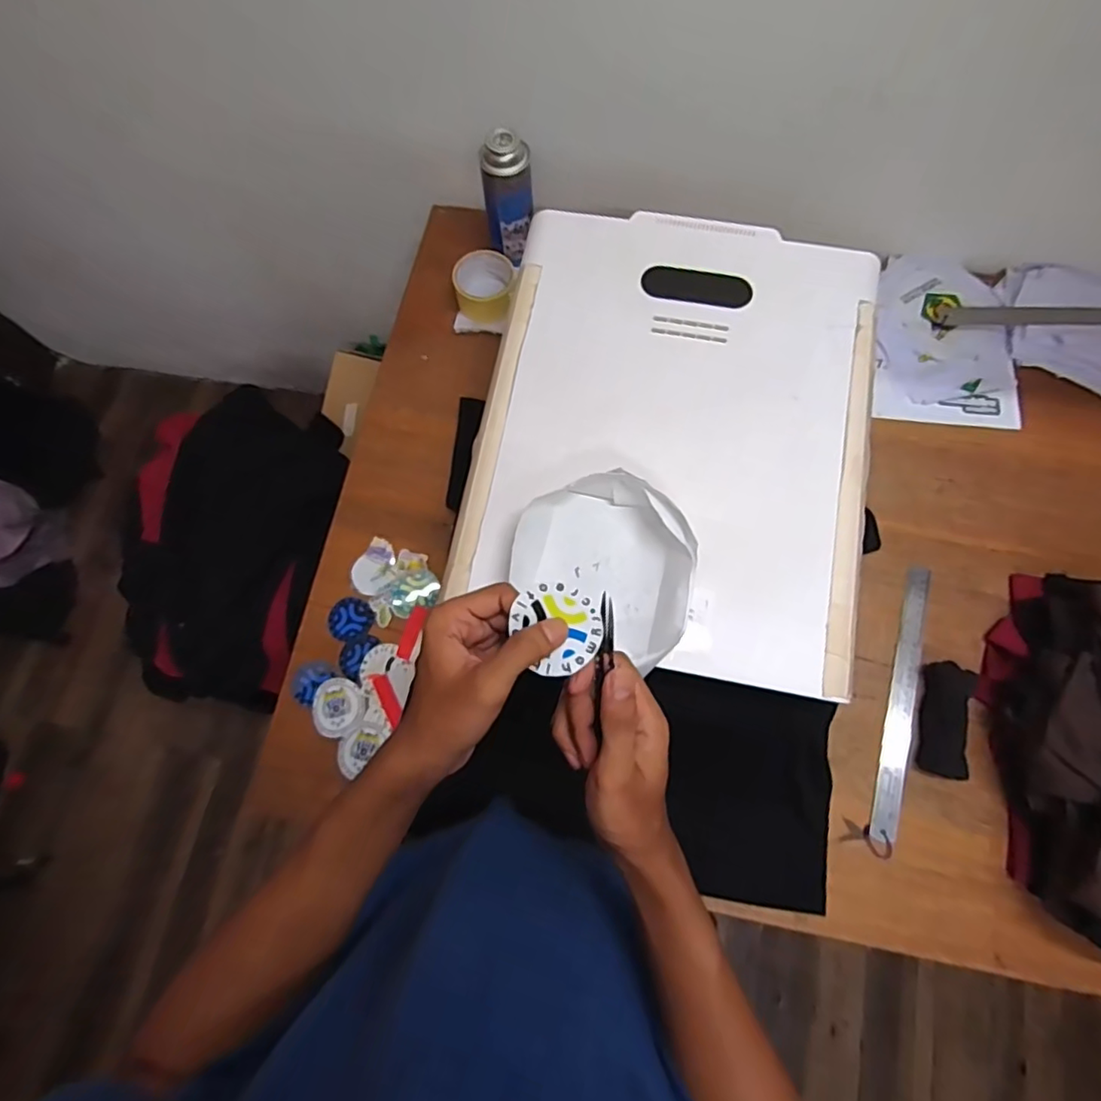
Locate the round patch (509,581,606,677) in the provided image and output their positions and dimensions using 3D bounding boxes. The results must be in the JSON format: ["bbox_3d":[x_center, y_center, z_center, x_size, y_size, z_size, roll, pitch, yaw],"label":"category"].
[{"bbox_3d":[0.005,0.047,0.358,0.050,0.005,0.058,-28,95,5],"label":"round patch"}]

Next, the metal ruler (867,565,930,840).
[{"bbox_3d":[0.413,0.173,0.686,0.028,0.009,0.315,13,75,15],"label":"metal ruler"}]

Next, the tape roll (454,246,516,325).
[{"bbox_3d":[-0.096,-0.383,0.842,0.084,0.038,0.092,-1,75,2],"label":"tape roll"}]

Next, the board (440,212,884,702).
[{"bbox_3d":[0.130,-0.136,0.613,0.396,0.020,0.494,11,76,5],"label":"board"}]

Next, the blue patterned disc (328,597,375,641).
[{"bbox_3d":[-0.249,0.084,0.730,0.055,0.005,0.049,-17,75,-3],"label":"blue patterned disc"}]

